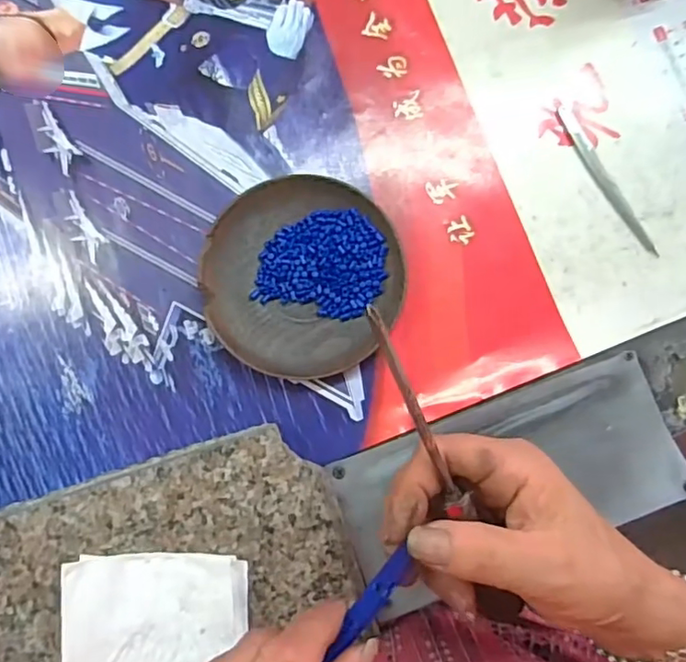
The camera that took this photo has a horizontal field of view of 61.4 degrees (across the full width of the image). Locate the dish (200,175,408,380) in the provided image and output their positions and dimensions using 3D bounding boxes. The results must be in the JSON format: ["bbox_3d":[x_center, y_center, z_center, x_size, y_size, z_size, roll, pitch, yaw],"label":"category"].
[{"bbox_3d":[-0.022,-0.031,0.339,0.112,0.017,0.111,-3,85,-1],"label":"dish"}]

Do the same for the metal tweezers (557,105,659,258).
[{"bbox_3d":[0.162,-0.092,0.354,0.011,0.004,0.105,-29,86,-3],"label":"metal tweezers"}]

